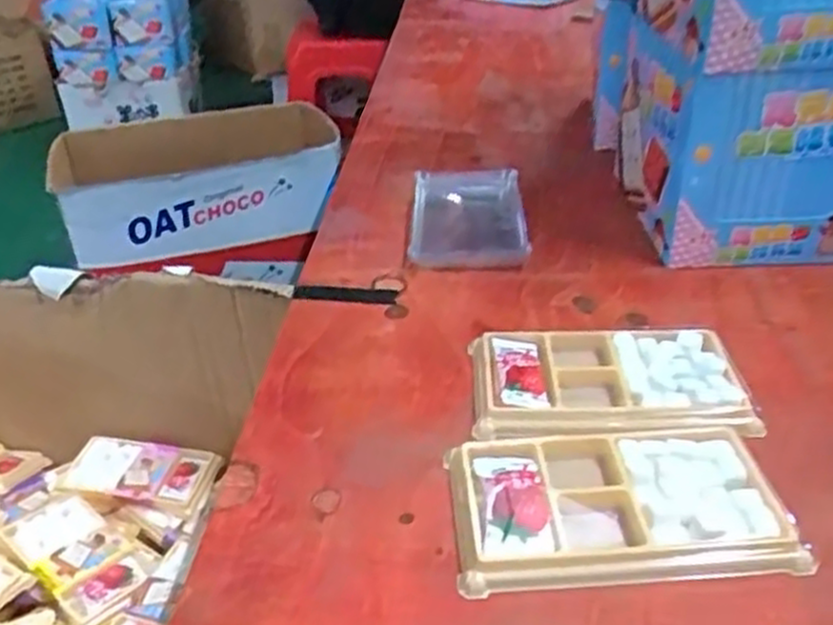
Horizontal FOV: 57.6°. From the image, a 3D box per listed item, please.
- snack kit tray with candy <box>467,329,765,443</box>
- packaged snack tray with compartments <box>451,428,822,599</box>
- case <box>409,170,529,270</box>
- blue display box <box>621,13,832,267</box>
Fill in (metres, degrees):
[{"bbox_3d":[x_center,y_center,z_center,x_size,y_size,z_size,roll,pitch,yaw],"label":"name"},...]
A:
[{"bbox_3d":[0.096,0.038,0.390,0.130,0.018,0.088,-2,31,0],"label":"snack kit tray with candy"},{"bbox_3d":[0.083,0.082,0.324,0.132,0.017,0.074,-3,31,-1],"label":"packaged snack tray with compartments"},{"bbox_3d":[0.039,-0.071,0.565,0.081,0.025,0.122,0,31,4],"label":"case"},{"bbox_3d":[0.230,-0.128,0.524,0.143,0.145,0.176,-2,31,1],"label":"blue display box"}]

